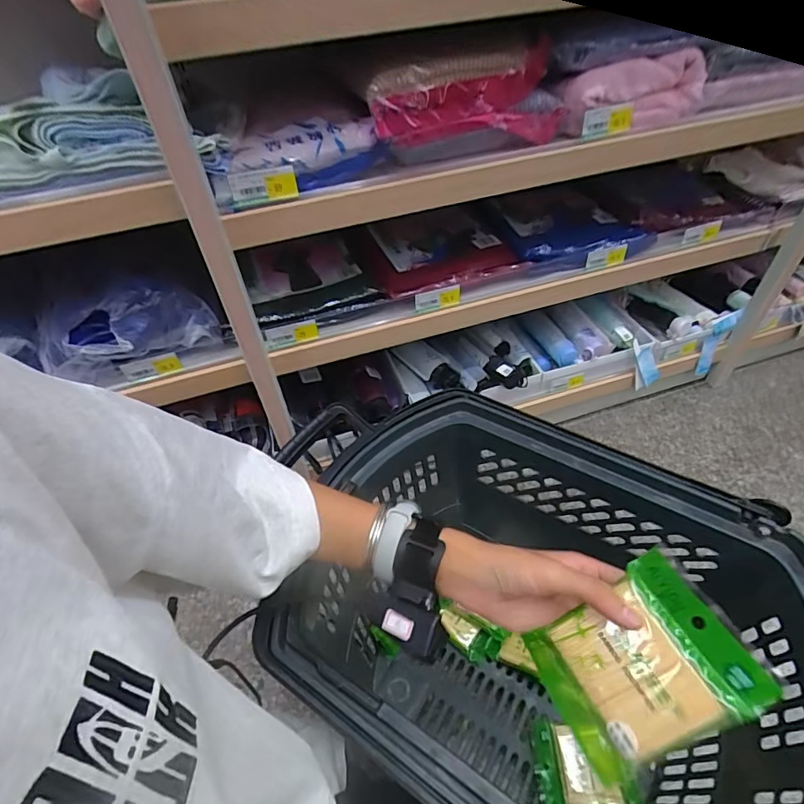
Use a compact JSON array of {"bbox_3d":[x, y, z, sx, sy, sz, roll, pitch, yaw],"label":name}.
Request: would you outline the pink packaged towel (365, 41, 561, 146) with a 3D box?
[{"bbox_3d":[0.086,-0.382,0.590,0.243,0.094,0.098,-27,50,-20],"label":"pink packaged towel"}]

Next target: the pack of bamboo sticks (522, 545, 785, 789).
[{"bbox_3d":[0.148,0.167,0.295,0.122,0.017,0.092,-42,59,15],"label":"pack of bamboo sticks"}]

